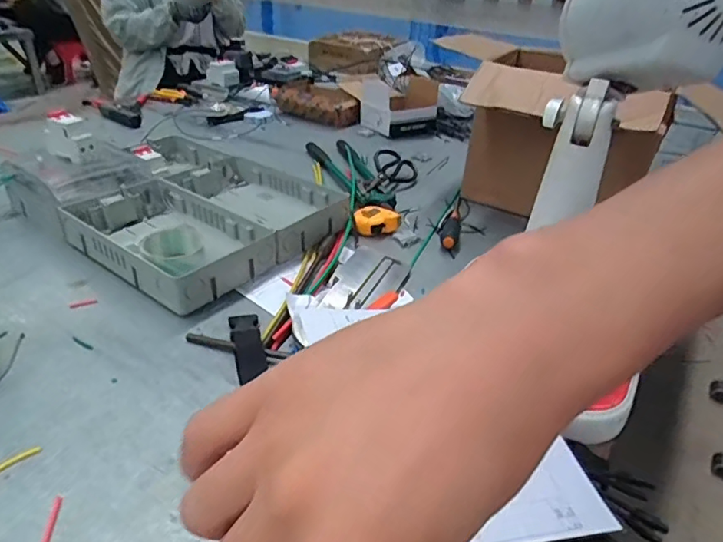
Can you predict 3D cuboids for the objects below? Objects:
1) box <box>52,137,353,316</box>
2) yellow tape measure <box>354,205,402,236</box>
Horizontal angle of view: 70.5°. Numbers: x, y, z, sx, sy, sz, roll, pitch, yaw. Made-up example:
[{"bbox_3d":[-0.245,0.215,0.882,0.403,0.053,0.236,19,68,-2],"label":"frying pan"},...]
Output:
[{"bbox_3d":[-0.308,-0.121,0.881,0.468,0.060,0.358,24,39,26],"label":"box"},{"bbox_3d":[0.028,-0.088,0.900,0.080,0.032,0.054,6,34,2],"label":"yellow tape measure"}]

